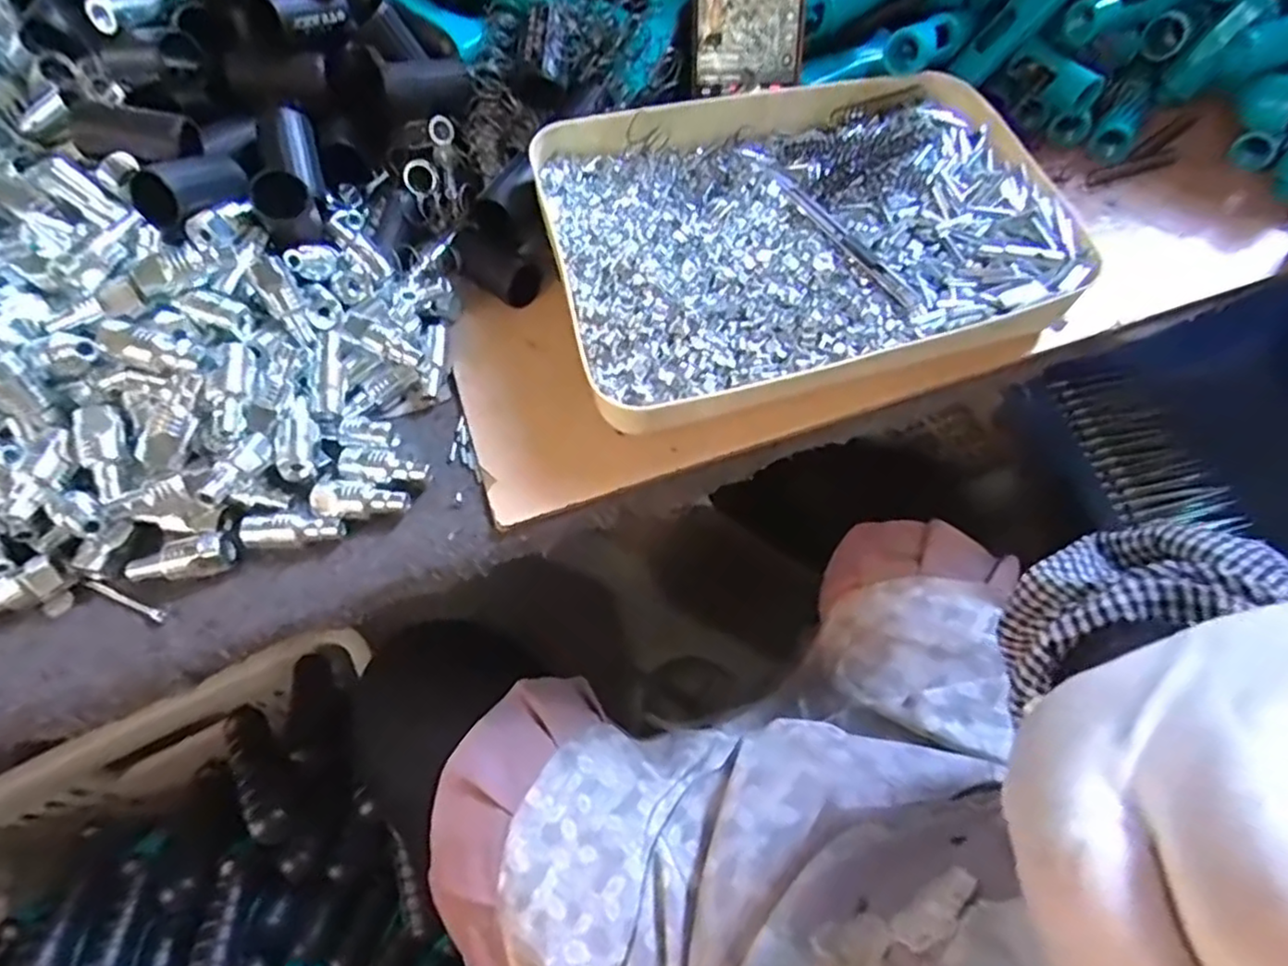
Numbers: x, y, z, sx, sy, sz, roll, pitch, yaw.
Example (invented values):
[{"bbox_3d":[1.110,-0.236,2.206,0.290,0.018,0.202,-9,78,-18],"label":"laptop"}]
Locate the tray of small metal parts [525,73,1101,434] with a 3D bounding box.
[{"bbox_3d":[0.106,-0.166,0.448,0.340,0.048,0.238,-18,61,-10],"label":"tray of small metal parts"}]

